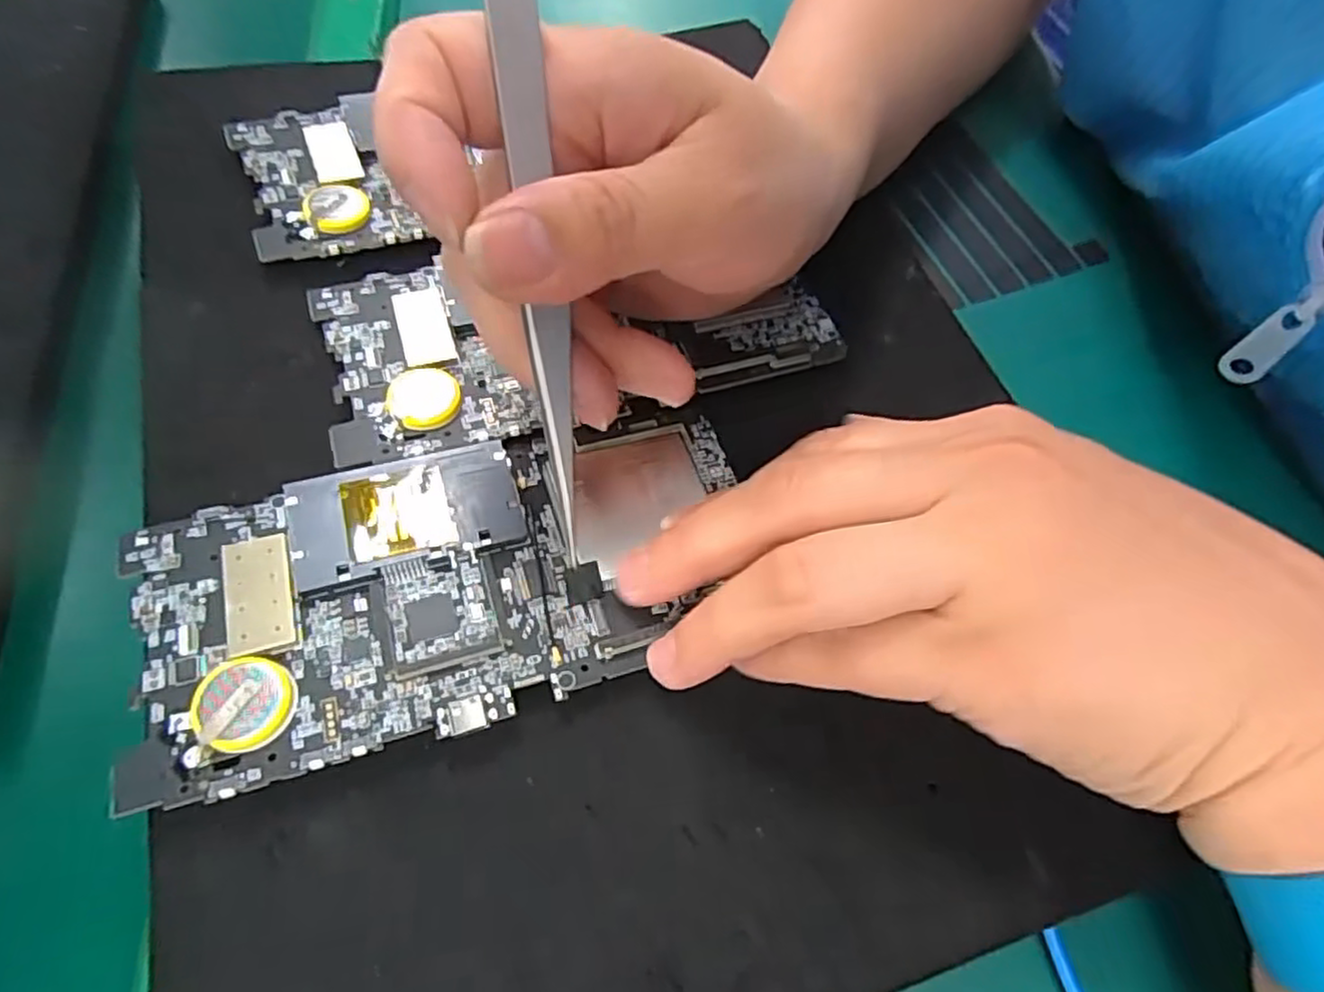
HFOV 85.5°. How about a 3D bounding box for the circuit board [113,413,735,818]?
[{"bbox_3d":[-0.050,0.020,0.182,0.148,0.014,0.072,-15,62,-11],"label":"circuit board"}]

